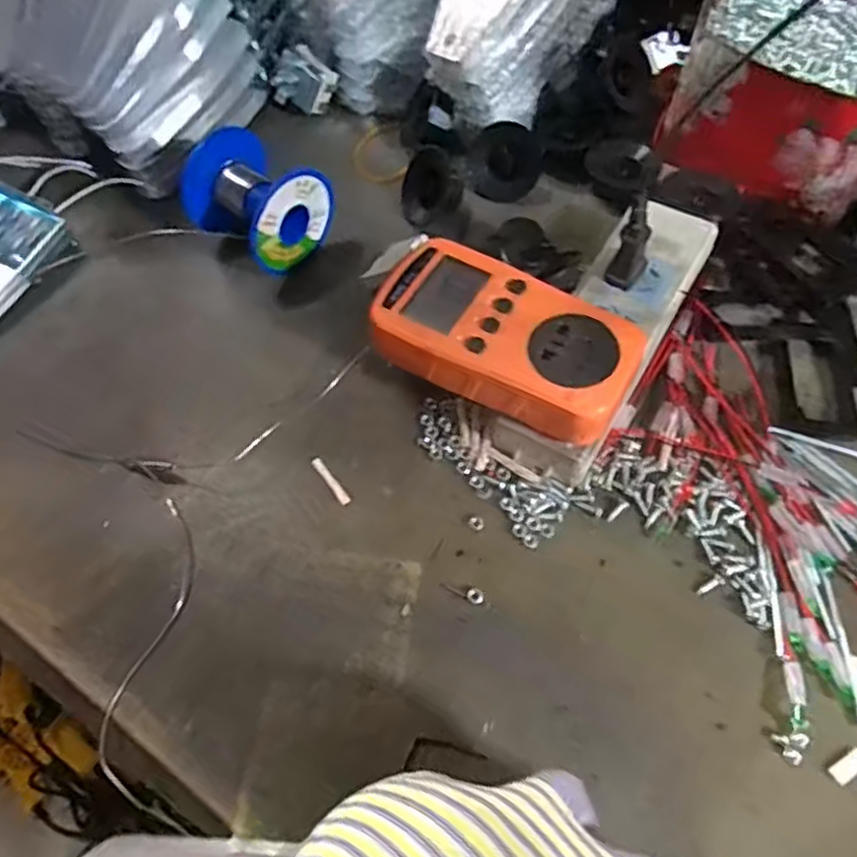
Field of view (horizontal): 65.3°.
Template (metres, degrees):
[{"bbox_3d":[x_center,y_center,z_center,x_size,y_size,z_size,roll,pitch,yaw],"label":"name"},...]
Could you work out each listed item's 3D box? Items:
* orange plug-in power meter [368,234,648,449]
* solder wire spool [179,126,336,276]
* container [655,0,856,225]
[{"bbox_3d":[0.036,-0.043,0.330,0.126,0.029,0.073,26,65,15],"label":"orange plug-in power meter"},{"bbox_3d":[-0.103,-0.139,0.414,0.067,0.064,0.065,31,67,17],"label":"solder wire spool"},{"bbox_3d":[0.242,-0.209,0.430,0.154,0.082,0.108,27,66,15],"label":"container"}]

